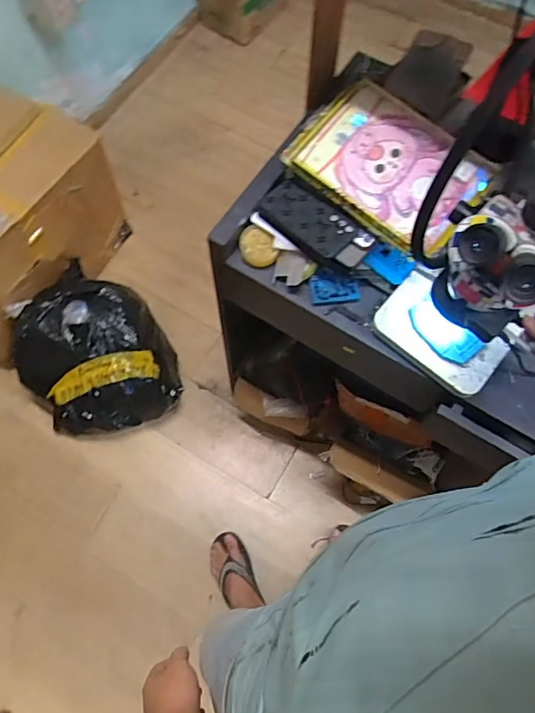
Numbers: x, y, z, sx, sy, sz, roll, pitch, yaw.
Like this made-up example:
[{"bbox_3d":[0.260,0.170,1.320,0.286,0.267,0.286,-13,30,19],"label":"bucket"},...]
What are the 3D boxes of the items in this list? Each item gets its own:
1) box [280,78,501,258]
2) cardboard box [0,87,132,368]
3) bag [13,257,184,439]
[{"bbox_3d":[0.193,-0.304,0.821,0.283,0.051,0.200,39,73,13],"label":"box"},{"bbox_3d":[-0.778,-0.371,1.514,0.417,0.424,0.627,23,70,8],"label":"cardboard box"},{"bbox_3d":[-0.504,-0.027,1.488,0.404,0.257,0.490,-26,71,-11],"label":"bag"}]

